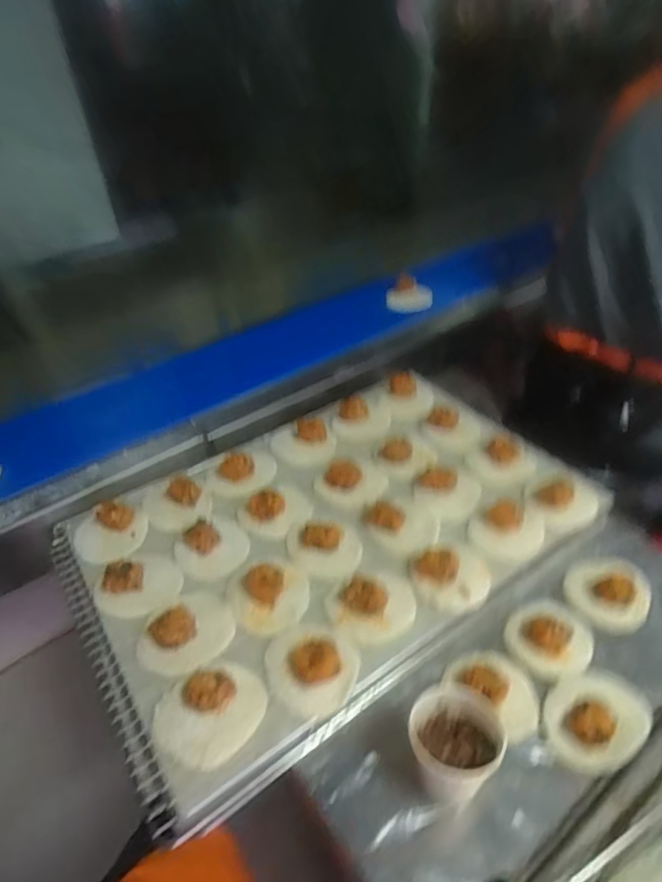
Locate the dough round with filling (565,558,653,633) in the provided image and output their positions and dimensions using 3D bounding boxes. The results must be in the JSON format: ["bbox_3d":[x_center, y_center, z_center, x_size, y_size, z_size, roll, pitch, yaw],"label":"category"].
[{"bbox_3d":[0.317,0.168,0.606,0.088,0.044,0.076,24,48,30],"label":"dough round with filling"}]

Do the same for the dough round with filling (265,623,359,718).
[{"bbox_3d":[-0.018,0.220,0.520,0.088,0.023,0.085,-2,40,2],"label":"dough round with filling"}]

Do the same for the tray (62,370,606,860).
[{"bbox_3d":[-0.004,0.095,0.679,0.603,0.055,0.420,-25,44,-23],"label":"tray"}]

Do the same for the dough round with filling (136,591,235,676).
[{"bbox_3d":[-0.154,0.194,0.553,0.086,0.035,0.101,31,51,34],"label":"dough round with filling"}]

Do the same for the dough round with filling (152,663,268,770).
[{"bbox_3d":[-0.112,0.248,0.484,0.100,0.027,0.078,-8,40,-5],"label":"dough round with filling"}]

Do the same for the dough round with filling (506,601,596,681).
[{"bbox_3d":[0.237,0.208,0.568,0.089,0.035,0.076,-21,43,-19],"label":"dough round with filling"}]

